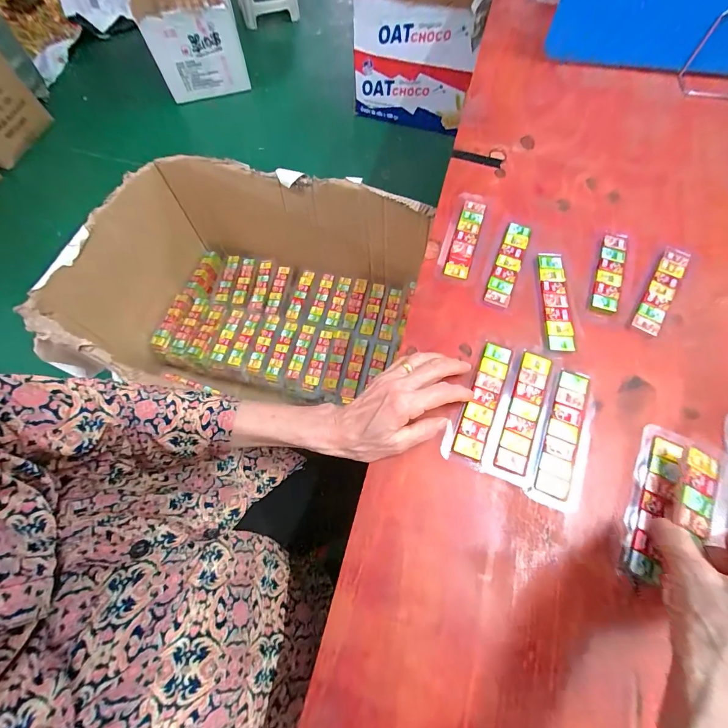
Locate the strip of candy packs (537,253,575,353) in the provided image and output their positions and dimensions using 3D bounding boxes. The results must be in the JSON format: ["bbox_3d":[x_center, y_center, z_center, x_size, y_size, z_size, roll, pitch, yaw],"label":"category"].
[{"bbox_3d":[0.207,-0.069,0.372,0.026,0.004,0.123,5,68,2],"label":"strip of candy packs"}]

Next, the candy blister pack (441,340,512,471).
[{"bbox_3d":[0.112,0.035,0.333,0.038,0.004,0.128,24,69,10],"label":"candy blister pack"}]

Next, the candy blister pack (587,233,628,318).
[{"bbox_3d":[0.274,-0.102,0.385,0.029,0.004,0.119,20,69,8],"label":"candy blister pack"}]

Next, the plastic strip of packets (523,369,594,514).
[{"bbox_3d":[0.185,0.066,0.318,0.040,0.006,0.130,23,69,9],"label":"plastic strip of packets"}]

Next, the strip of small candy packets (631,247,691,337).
[{"bbox_3d":[0.325,-0.082,0.376,0.029,0.005,0.127,33,71,13],"label":"strip of small candy packets"}]

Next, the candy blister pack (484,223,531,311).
[{"bbox_3d":[0.165,-0.115,0.392,0.027,0.004,0.121,21,69,9],"label":"candy blister pack"}]

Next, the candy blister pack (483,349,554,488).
[{"bbox_3d":[0.147,0.046,0.326,0.039,0.004,0.129,21,69,9],"label":"candy blister pack"}]

